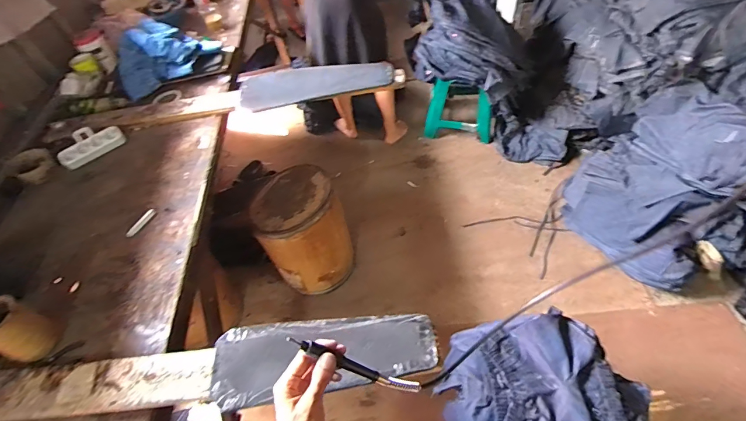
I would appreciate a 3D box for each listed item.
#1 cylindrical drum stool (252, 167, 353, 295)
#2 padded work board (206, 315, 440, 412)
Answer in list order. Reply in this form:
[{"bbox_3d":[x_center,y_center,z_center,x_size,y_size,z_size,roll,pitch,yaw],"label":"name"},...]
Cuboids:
[{"bbox_3d":[-0.301,0.092,1.705,0.342,0.553,0.342,-3,50,4],"label":"cylindrical drum stool"},{"bbox_3d":[-0.100,0.286,0.777,0.440,0.025,0.157,-7,50,0],"label":"padded work board"}]

